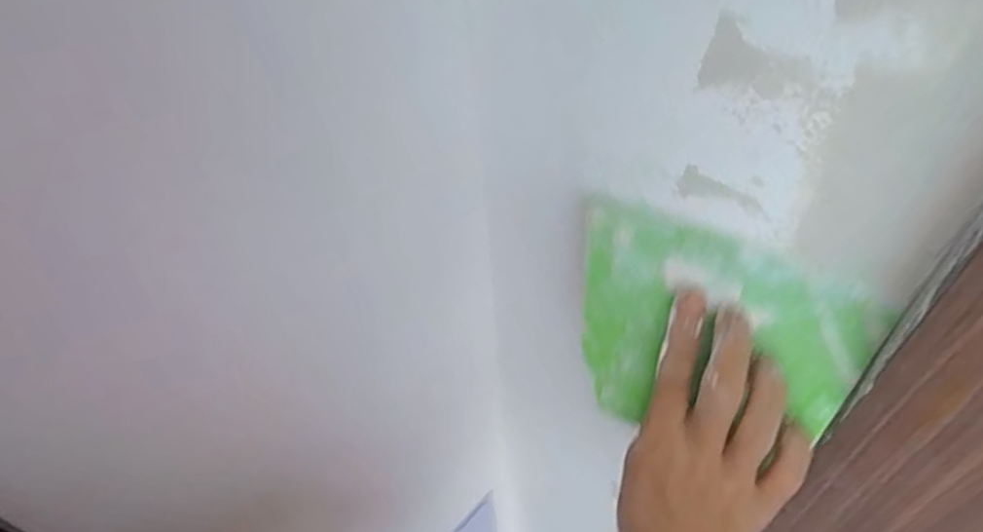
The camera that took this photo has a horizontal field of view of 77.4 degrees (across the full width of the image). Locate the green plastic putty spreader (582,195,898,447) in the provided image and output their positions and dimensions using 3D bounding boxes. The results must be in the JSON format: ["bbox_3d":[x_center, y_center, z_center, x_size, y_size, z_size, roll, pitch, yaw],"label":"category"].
[{"bbox_3d":[0.122,0.044,0.365,0.168,0.127,0.012,24,21,27],"label":"green plastic putty spreader"}]

